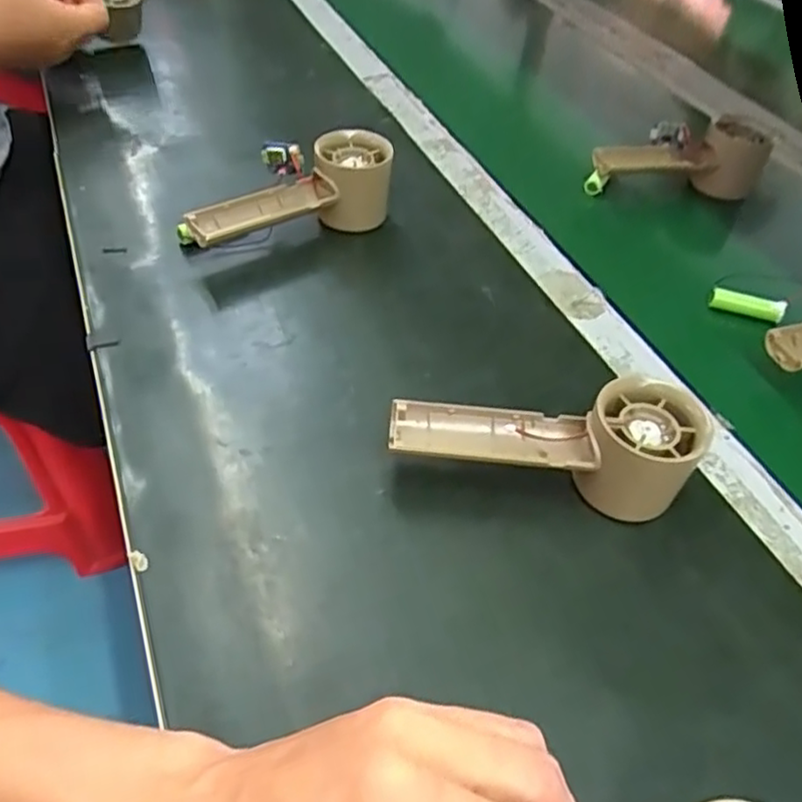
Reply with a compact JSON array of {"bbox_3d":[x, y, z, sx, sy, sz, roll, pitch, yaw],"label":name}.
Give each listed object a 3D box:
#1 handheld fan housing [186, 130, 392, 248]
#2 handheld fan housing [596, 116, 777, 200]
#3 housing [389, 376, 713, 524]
[{"bbox_3d":[-0.079,-0.146,0.498,0.155,0.060,0.056,-20,52,-23],"label":"handheld fan housing"},{"bbox_3d":[0.245,-0.215,0.604,0.146,0.047,0.056,-2,47,-9],"label":"handheld fan housing"},{"bbox_3d":[0.075,0.019,0.361,0.156,0.059,0.049,10,47,3],"label":"housing"}]

